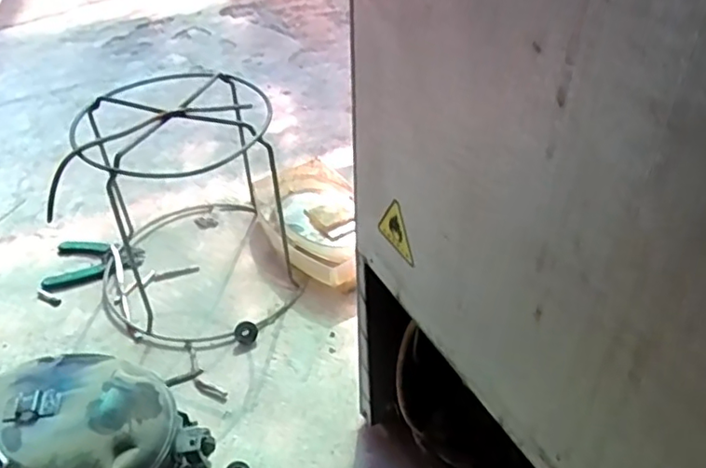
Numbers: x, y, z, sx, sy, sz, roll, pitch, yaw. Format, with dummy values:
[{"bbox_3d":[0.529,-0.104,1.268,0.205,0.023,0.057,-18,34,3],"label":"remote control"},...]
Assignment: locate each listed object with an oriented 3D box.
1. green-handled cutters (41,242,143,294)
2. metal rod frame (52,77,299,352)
[{"bbox_3d":[-0.366,0.037,0.878,0.132,0.013,0.103,-5,41,-4],"label":"green-handled cutters"},{"bbox_3d":[-0.220,-0.046,0.790,0.263,0.251,0.301,-7,41,-6],"label":"metal rod frame"}]

